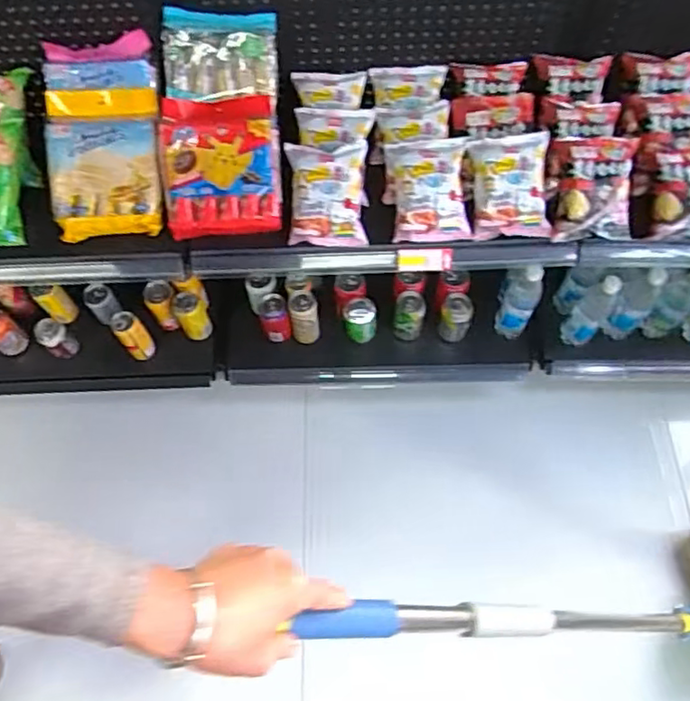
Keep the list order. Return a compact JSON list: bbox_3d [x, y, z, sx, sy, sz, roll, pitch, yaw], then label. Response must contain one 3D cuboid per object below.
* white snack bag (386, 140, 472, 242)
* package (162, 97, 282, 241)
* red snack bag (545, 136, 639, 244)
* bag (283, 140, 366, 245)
[{"bbox_3d":[0.147,-0.279,1.084,0.137,0.043,0.172,-4,100,-1],"label":"white snack bag"},{"bbox_3d":[-0.213,-0.322,1.083,0.192,0.061,0.237,-3,95,-2],"label":"package"},{"bbox_3d":[0.429,-0.281,1.087,0.141,0.059,0.178,4,93,18],"label":"red snack bag"},{"bbox_3d":[-0.031,-0.268,1.079,0.134,0.041,0.172,-1,105,1],"label":"bag"}]

